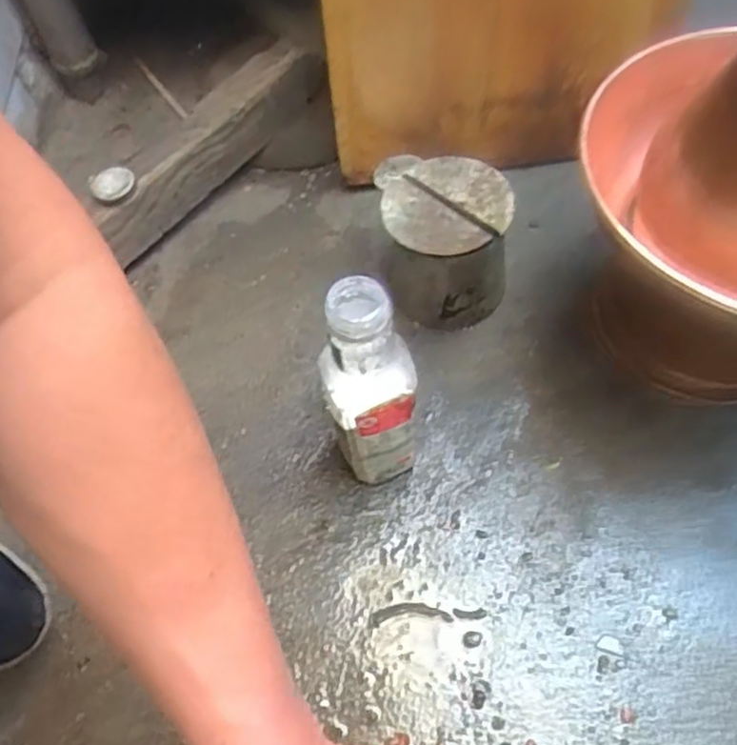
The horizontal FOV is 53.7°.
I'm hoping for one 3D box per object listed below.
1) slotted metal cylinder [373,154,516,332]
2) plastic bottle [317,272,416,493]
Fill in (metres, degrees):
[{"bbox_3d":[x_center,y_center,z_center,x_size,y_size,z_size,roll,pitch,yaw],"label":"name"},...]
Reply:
[{"bbox_3d":[0.066,-0.114,0.645,0.103,0.105,0.120,-6,60,-1],"label":"slotted metal cylinder"},{"bbox_3d":[0.001,0.016,0.513,0.060,0.203,0.056,-1,60,2],"label":"plastic bottle"}]

